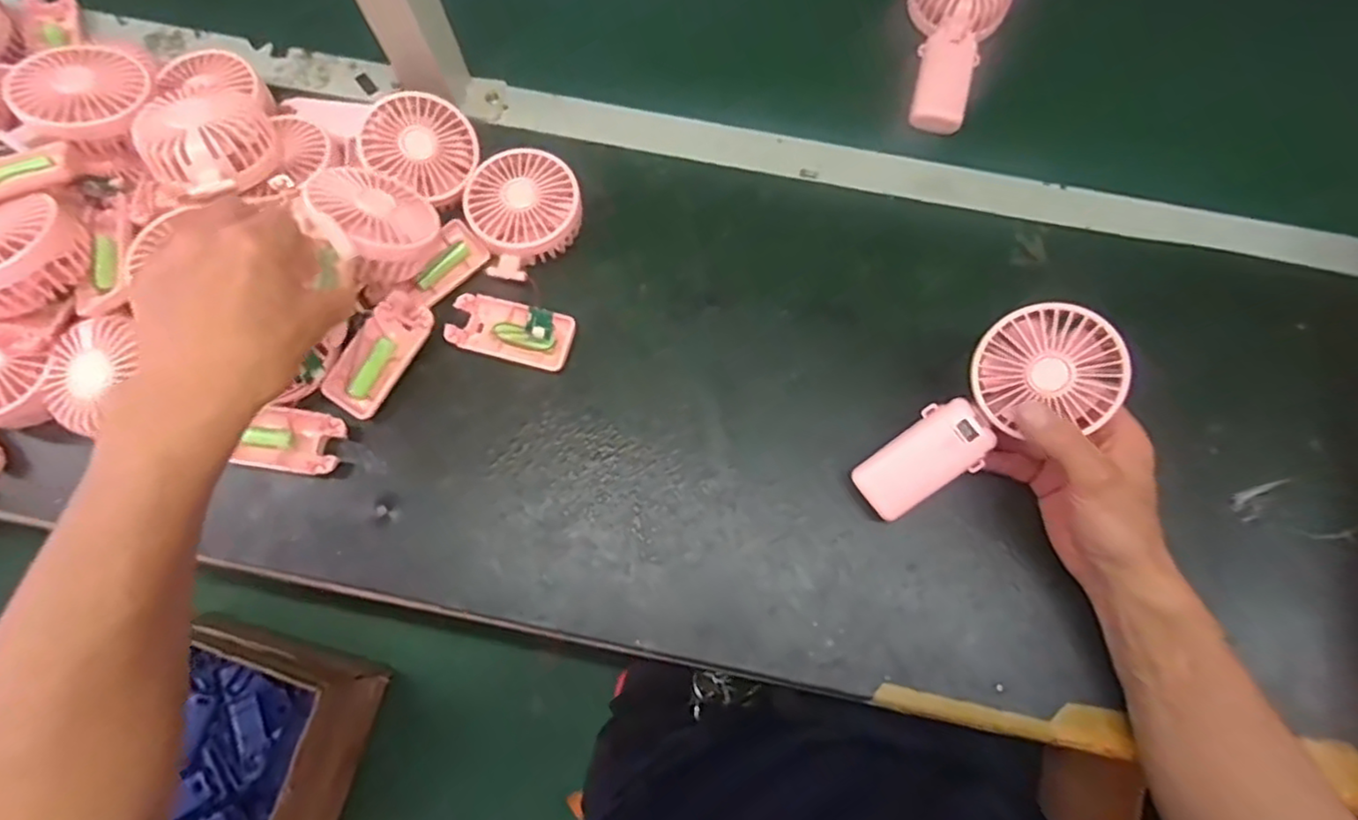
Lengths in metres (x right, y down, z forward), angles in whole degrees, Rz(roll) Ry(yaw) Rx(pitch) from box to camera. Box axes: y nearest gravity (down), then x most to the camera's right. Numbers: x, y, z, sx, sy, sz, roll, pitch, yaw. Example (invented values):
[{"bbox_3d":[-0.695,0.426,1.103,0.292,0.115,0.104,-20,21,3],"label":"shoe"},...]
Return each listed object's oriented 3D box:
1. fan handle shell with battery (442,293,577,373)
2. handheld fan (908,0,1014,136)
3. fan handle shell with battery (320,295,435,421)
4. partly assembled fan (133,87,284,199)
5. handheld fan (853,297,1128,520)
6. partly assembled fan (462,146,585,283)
[{"bbox_3d":[-0.128,-0.063,0.509,0.093,0.028,0.047,14,72,3],"label":"fan handle shell with battery"},{"bbox_3d":[0.243,-0.330,0.598,0.083,0.037,0.174,13,88,3],"label":"handheld fan"},{"bbox_3d":[-0.223,-0.043,0.500,0.041,0.015,0.093,32,74,9],"label":"fan handle shell with battery"},{"bbox_3d":[-0.339,-0.190,0.485,0.082,0.043,0.094,-21,74,-8],"label":"partly assembled fan"},{"bbox_3d":[0.201,0.006,0.449,0.180,0.031,0.079,-40,75,18],"label":"handheld fan"},{"bbox_3d":[-0.119,-0.154,0.527,0.085,0.036,0.091,0,74,-1],"label":"partly assembled fan"}]

